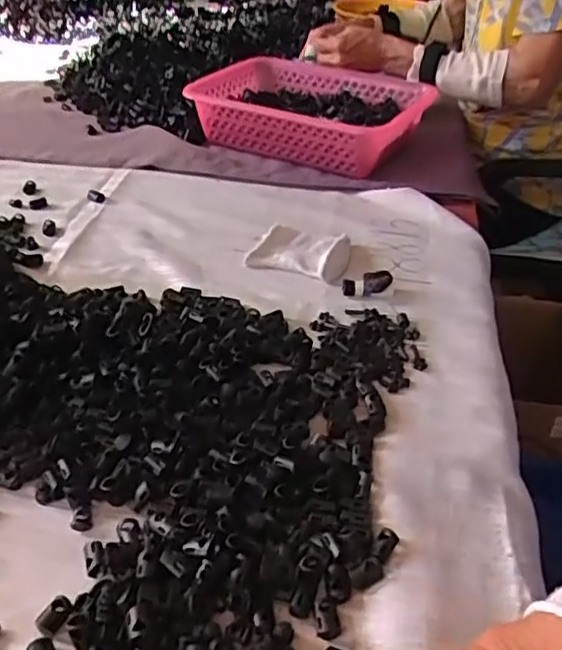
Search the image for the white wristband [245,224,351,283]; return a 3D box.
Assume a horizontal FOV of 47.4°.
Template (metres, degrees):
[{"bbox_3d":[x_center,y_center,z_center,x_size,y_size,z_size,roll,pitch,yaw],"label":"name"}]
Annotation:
[{"bbox_3d":[0.020,-0.076,0.644,0.098,0.017,0.072,13,40,13],"label":"white wristband"}]

